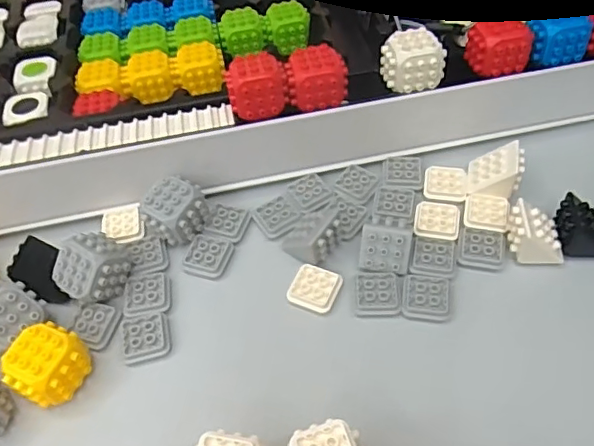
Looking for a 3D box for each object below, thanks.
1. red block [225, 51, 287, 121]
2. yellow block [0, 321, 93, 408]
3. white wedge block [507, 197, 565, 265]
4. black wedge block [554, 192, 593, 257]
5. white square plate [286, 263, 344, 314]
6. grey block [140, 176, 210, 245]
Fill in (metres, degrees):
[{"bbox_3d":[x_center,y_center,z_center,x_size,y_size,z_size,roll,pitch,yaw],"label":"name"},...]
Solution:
[{"bbox_3d":[-0.024,-0.086,0.352,0.034,0.028,0.031,1,52,5],"label":"red block"},{"bbox_3d":[-0.133,0.078,0.303,0.032,0.036,0.036,23,58,21],"label":"yellow block"},{"bbox_3d":[0.142,0.006,0.336,0.031,0.028,0.027,0,52,6],"label":"white wedge block"},{"bbox_3d":[0.172,0.002,0.337,0.032,0.028,0.026,-2,52,4],"label":"black wedge block"},{"bbox_3d":[0.011,0.039,0.336,0.029,0.006,0.027,18,56,18],"label":"white square plate"},{"bbox_3d":[-0.078,-0.007,0.358,0.030,0.032,0.036,18,56,18],"label":"grey block"}]

